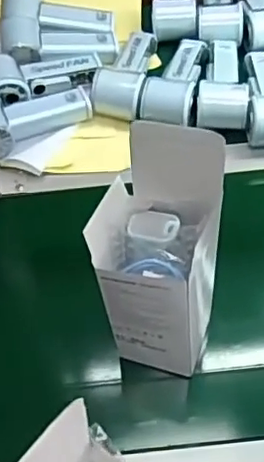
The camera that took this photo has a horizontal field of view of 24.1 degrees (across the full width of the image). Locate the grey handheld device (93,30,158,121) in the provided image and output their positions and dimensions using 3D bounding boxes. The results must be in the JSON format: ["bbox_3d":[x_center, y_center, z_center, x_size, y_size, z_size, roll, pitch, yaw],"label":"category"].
[{"bbox_3d":[-0.007,-0.205,0.775,0.063,0.044,0.153,6,56,7],"label":"grey handheld device"}]

